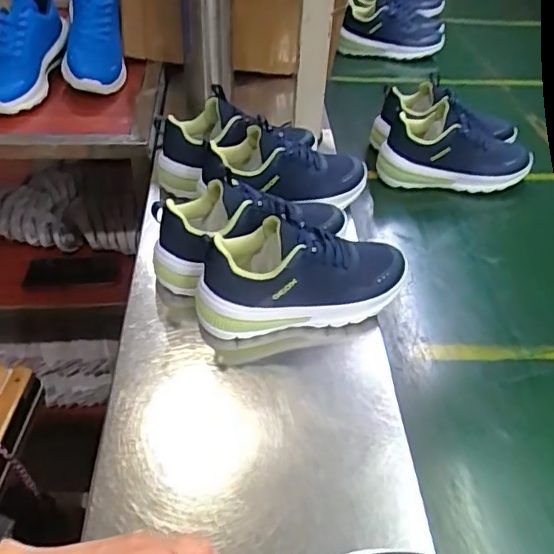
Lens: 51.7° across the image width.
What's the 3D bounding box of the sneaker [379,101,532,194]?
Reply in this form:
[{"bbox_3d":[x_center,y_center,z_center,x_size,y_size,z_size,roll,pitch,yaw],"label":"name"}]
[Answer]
[{"bbox_3d":[0.269,-0.185,0.855,0.224,0.095,0.090,5,42,-1],"label":"sneaker"}]

